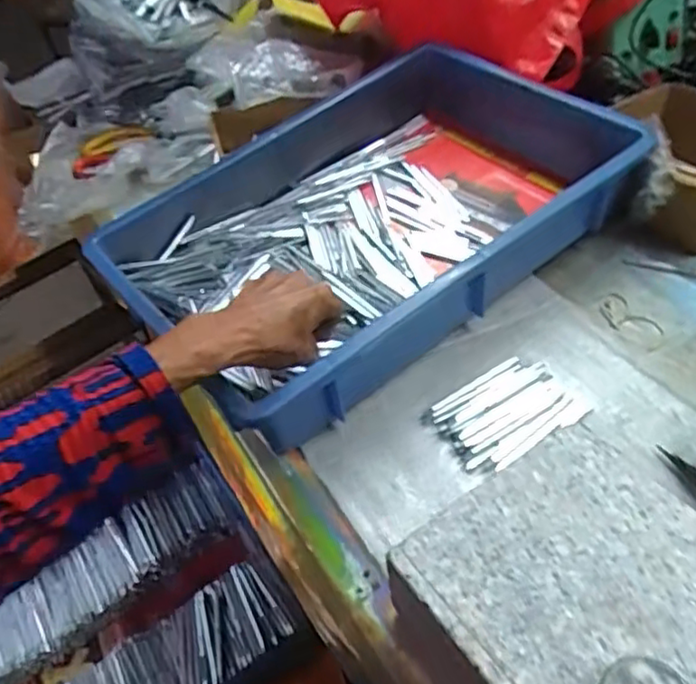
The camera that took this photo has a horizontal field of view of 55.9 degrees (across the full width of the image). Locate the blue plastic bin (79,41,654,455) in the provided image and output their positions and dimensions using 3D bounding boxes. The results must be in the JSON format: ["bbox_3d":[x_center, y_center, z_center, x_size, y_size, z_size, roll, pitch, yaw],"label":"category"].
[{"bbox_3d":[0.031,-0.125,0.603,0.452,0.087,0.288,-33,52,-23],"label":"blue plastic bin"}]

